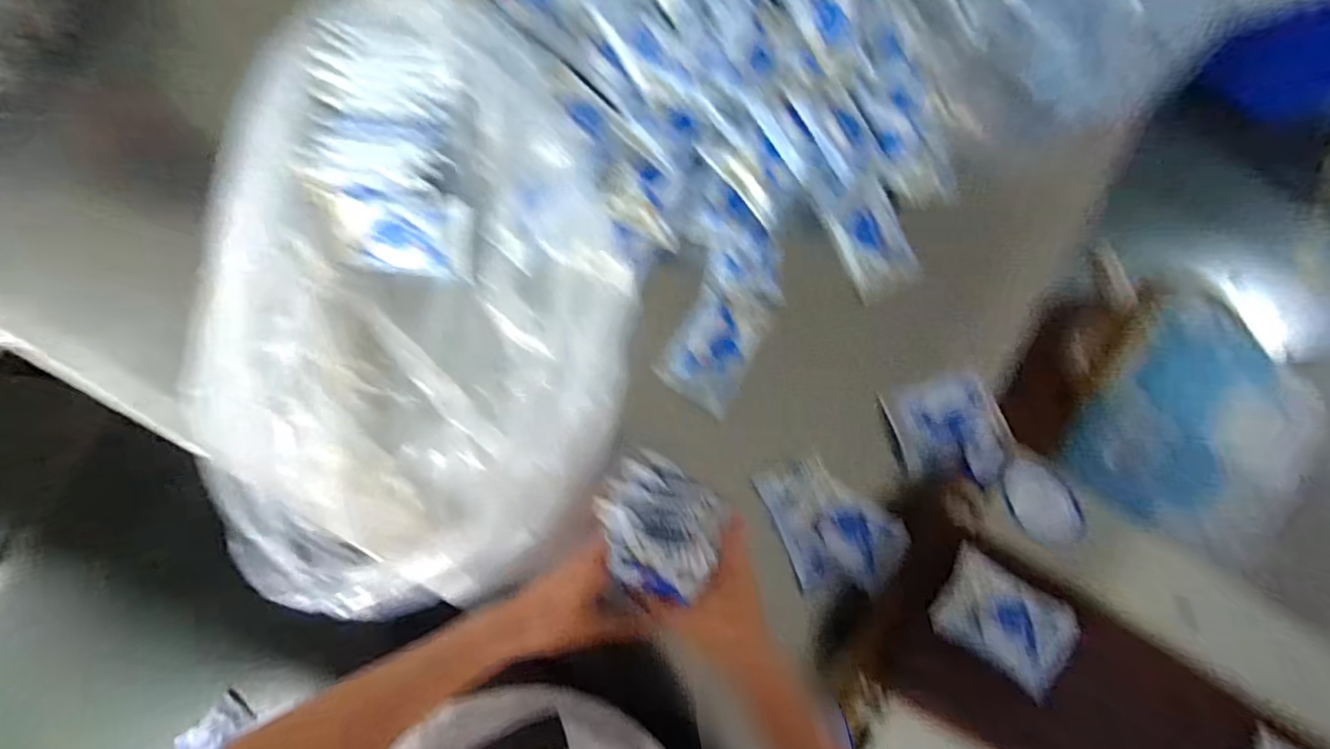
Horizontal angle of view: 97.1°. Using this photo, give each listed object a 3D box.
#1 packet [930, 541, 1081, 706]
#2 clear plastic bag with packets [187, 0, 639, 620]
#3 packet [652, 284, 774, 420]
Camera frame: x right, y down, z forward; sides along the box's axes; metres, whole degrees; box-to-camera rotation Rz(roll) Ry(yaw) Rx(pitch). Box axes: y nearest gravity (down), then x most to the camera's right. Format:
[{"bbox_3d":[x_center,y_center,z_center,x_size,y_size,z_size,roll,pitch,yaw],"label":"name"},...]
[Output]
[{"bbox_3d":[0.361,0.262,0.620,0.141,0.023,0.097,32,85,-3],"label":"packet"},{"bbox_3d":[-0.233,-0.071,0.620,0.389,0.099,0.609,8,86,-5],"label":"clear plastic bag with packets"},{"bbox_3d":[0.061,-0.032,0.683,0.094,0.018,0.135,33,85,-3],"label":"packet"}]

